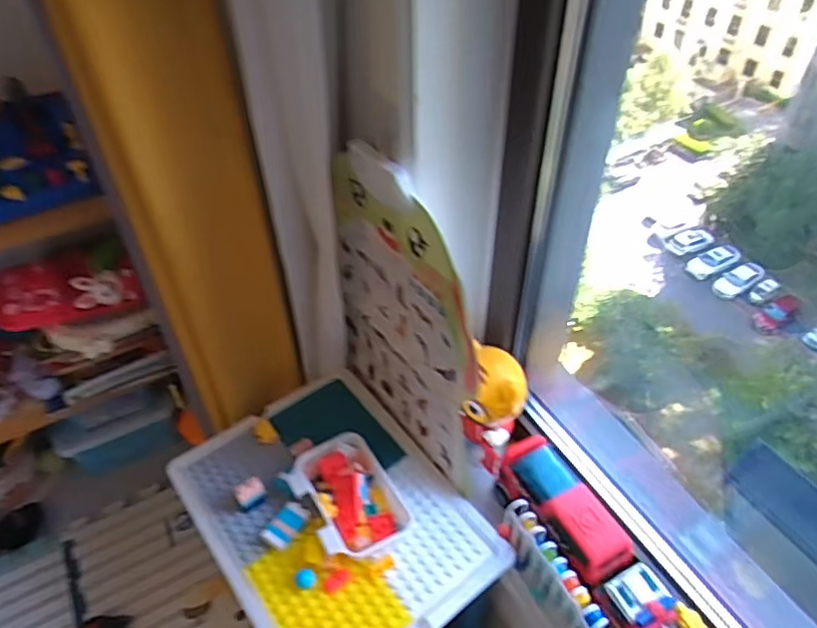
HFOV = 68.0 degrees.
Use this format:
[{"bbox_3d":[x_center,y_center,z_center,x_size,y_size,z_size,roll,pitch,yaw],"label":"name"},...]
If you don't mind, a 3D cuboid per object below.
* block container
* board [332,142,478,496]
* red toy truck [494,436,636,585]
[{"bbox_3d":[-0.082,0.241,0.813,0.118,0.047,0.158,-25,50,-22],"label":"block container"},{"bbox_3d":[-0.013,0.000,0.793,0.020,0.435,0.308,-25,48,-24],"label":"board"},{"bbox_3d":[0.203,0.262,0.792,0.086,0.086,0.190,-23,49,-20],"label":"red toy truck"}]

